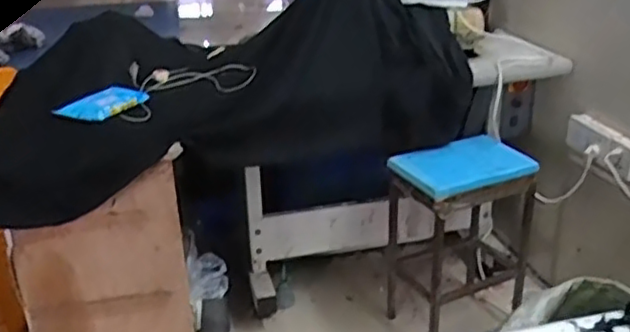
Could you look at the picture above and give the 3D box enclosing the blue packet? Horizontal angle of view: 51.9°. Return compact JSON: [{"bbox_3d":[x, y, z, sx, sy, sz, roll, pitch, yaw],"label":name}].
[{"bbox_3d":[-0.517,-0.154,1.575,0.135,0.029,0.194,11,28,24],"label":"blue packet"}]

